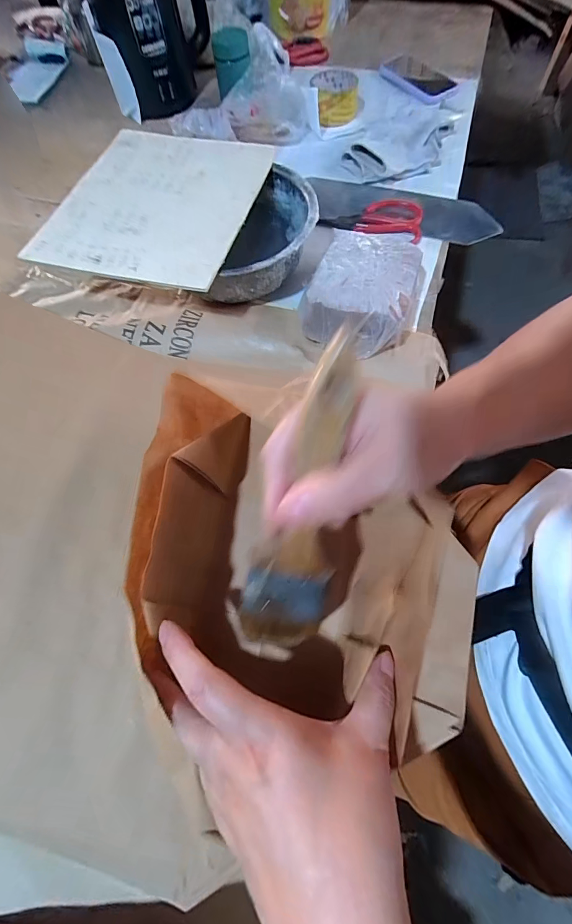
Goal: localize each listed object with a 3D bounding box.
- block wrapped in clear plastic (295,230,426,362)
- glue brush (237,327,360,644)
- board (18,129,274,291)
[{"bbox_3d":[0.097,-0.208,0.436,0.122,0.061,0.160,19,69,10],"label":"block wrapped in clear plastic"},{"bbox_3d":[0.007,0.027,0.175,0.041,0.011,0.171,13,111,7],"label":"glue brush"},{"bbox_3d":[-0.160,-0.335,0.452,0.233,0.014,0.284,13,68,7],"label":"board"}]

